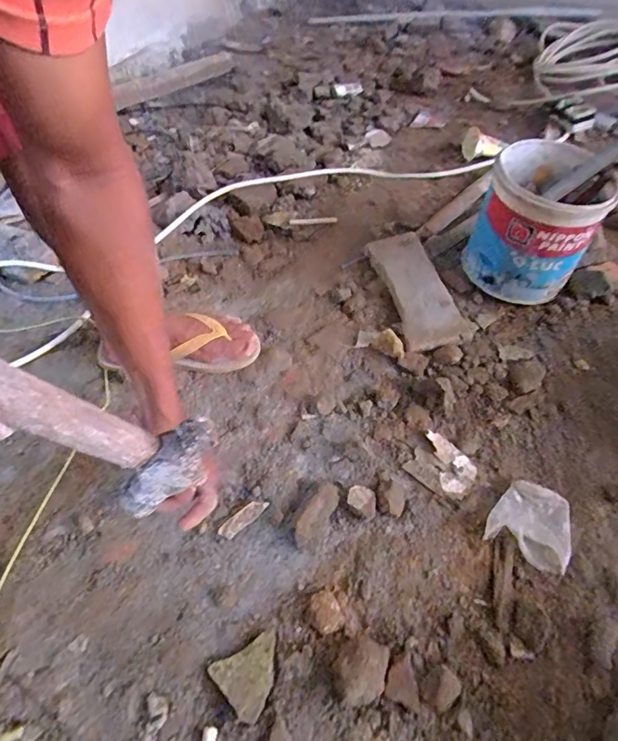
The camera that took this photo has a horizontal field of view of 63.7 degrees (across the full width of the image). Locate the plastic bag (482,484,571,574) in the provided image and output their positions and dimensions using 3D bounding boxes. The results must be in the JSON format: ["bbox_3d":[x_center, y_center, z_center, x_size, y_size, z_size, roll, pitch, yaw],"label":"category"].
[{"bbox_3d":[0.255,0.172,0.564,0.085,0.020,0.089,25,55,28],"label":"plastic bag"}]

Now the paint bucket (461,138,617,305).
[{"bbox_3d":[0.369,-0.238,0.818,0.183,0.210,0.200,-5,47,5],"label":"paint bucket"}]

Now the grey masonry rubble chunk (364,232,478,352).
[{"bbox_3d":[0.185,-0.147,0.860,0.110,0.034,0.285,-11,47,-1],"label":"grey masonry rubble chunk"}]

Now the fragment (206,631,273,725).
[{"bbox_3d":[-0.053,0.289,0.476,0.063,0.009,0.061,-36,52,-23],"label":"fragment"}]

